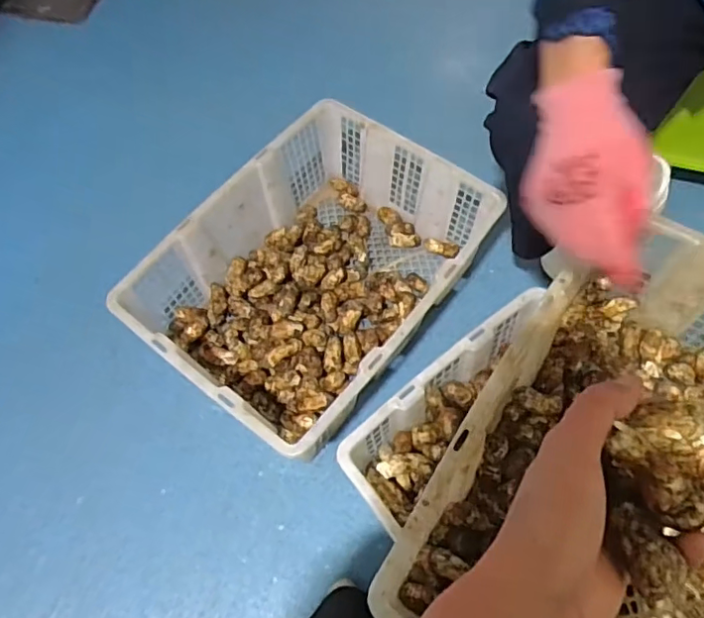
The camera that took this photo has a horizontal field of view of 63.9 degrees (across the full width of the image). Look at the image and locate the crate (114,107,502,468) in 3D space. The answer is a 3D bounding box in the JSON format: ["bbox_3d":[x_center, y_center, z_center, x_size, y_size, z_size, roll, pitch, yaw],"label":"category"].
[{"bbox_3d":[-0.050,-0.050,0.860,0.362,0.174,0.481,34,71,18],"label":"crate"}]

